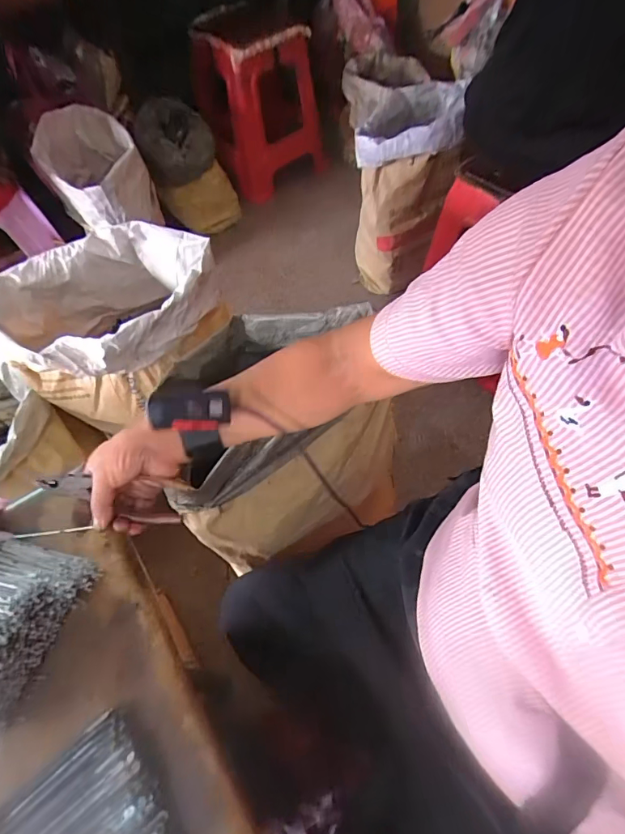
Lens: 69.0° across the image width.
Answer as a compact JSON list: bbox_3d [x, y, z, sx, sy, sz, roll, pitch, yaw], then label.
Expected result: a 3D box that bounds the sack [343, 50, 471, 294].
[{"bbox_3d":[0.317,-0.785,1.534,0.279,0.511,0.487,9,59,10],"label":"sack"}]

